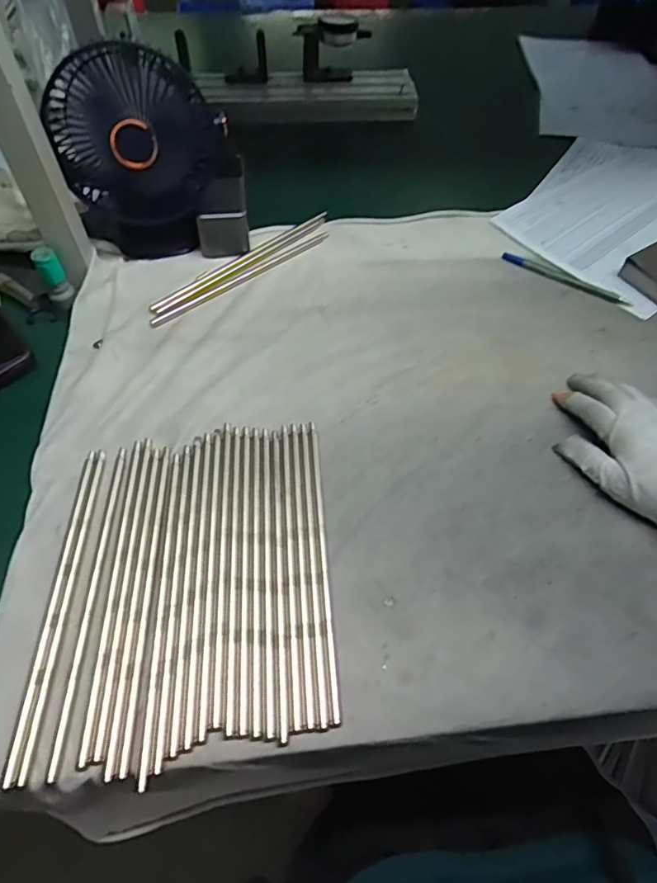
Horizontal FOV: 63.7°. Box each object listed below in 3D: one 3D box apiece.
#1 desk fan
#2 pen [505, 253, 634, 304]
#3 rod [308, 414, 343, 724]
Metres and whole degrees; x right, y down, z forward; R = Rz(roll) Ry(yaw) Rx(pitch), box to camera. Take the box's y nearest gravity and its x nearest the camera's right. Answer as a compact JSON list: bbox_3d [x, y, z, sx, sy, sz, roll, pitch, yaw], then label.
[{"bbox_3d":[-0.177,-0.269,0.512,0.155,0.178,0.058,-9,56,-8],"label":"desk fan"},{"bbox_3d":[0.247,-0.169,0.553,0.134,0.007,0.014,28,59,17],"label":"pen"},{"bbox_3d":[-0.004,0.077,0.378,0.008,0.004,0.222,-3,56,-4],"label":"rod"}]

